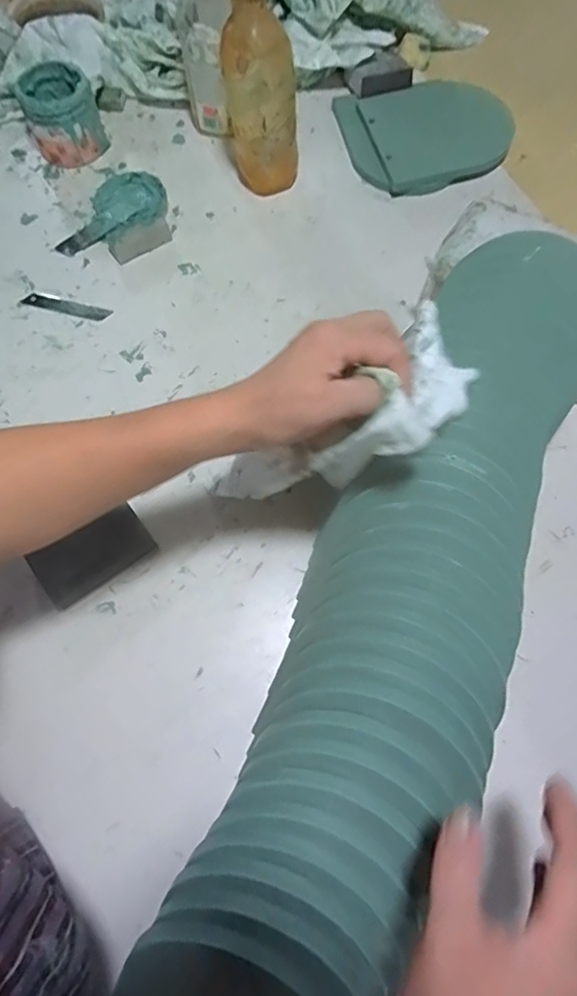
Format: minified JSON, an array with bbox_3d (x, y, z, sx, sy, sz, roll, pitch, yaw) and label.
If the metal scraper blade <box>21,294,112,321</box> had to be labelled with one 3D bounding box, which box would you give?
[{"bbox_3d":[-0.247,-0.213,0.593,0.097,0.004,0.018,15,67,3],"label":"metal scraper blade"}]

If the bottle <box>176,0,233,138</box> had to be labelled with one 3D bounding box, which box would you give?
[{"bbox_3d":[-0.094,-0.512,0.594,0.059,0.207,0.053,4,70,2],"label":"bottle"}]

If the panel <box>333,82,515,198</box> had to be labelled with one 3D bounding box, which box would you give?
[{"bbox_3d":[0.170,-0.443,0.653,0.194,0.028,0.155,-11,70,-3],"label":"panel"}]

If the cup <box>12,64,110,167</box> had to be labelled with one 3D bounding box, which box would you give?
[{"bbox_3d":[-0.272,-0.458,0.646,0.081,0.072,0.087,0,70,0],"label":"cup"}]

